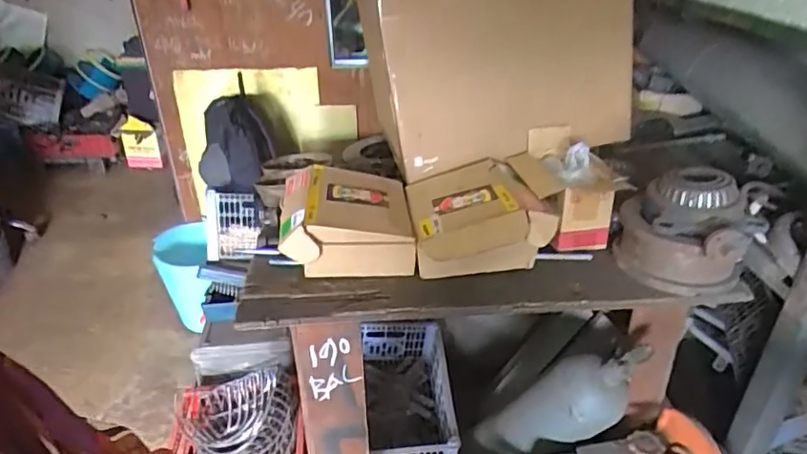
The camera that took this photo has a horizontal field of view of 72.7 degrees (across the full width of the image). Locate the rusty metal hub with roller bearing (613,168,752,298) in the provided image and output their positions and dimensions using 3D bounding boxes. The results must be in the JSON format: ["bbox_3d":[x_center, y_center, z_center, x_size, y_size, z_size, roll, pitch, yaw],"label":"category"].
[{"bbox_3d":[0.505,0.015,1.000,0.202,0.191,0.174,14,31,24],"label":"rusty metal hub with roller bearing"}]

